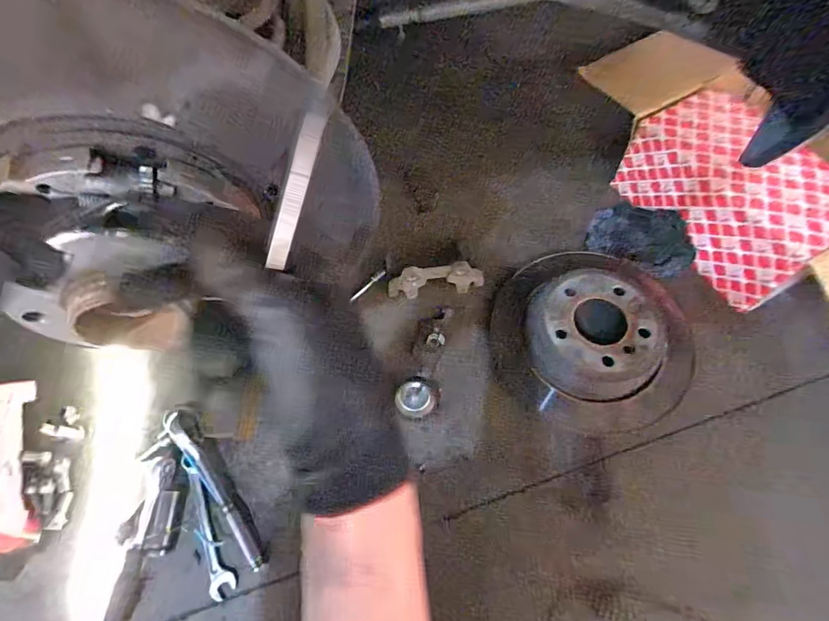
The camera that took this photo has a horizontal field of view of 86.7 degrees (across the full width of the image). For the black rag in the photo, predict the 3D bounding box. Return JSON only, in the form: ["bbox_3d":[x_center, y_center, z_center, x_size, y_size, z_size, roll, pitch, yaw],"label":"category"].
[{"bbox_3d":[0.383,-0.126,0.736,0.176,0.054,0.111,33,69,19],"label":"black rag"}]

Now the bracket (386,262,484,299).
[{"bbox_3d":[0.036,-0.046,0.690,0.151,0.060,0.042,-6,62,1],"label":"bracket"}]

